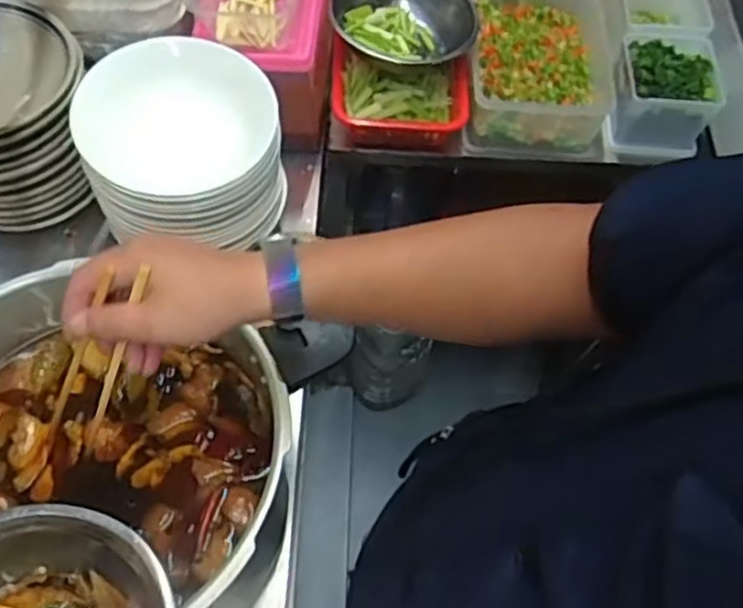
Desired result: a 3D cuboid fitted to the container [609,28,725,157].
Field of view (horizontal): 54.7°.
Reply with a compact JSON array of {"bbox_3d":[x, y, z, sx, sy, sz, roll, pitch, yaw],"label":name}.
[{"bbox_3d":[0.360,-0.261,0.898,0.122,0.092,0.123,11,62,2],"label":"container"}]

